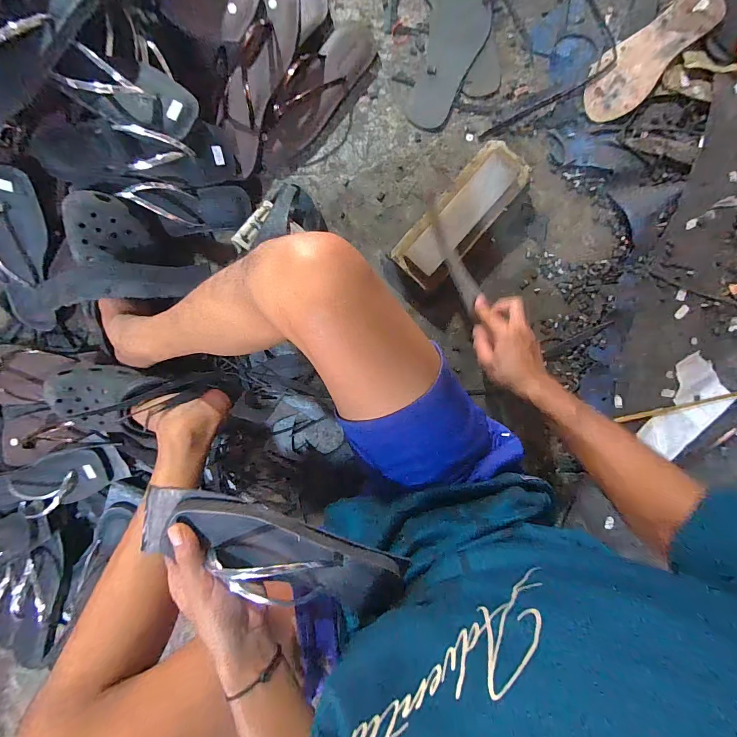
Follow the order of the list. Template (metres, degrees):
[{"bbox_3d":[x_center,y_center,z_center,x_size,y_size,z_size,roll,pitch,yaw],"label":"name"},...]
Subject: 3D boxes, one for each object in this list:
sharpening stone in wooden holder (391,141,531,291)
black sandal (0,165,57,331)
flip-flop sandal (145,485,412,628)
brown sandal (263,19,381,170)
[{"bbox_3d":[0.142,-0.233,0.553,0.087,0.068,0.235,42,94,-4],"label":"sharpening stone in wooden holder"},{"bbox_3d":[-0.512,-0.157,0.509,0.081,0.054,0.241,17,121,-2],"label":"black sandal"},{"bbox_3d":[-0.087,0.182,0.346,0.255,0.037,0.078,26,95,-10],"label":"flip-flop sandal"},{"bbox_3d":[-0.082,-0.428,0.565,0.086,0.040,0.273,39,95,-4],"label":"brown sandal"}]

